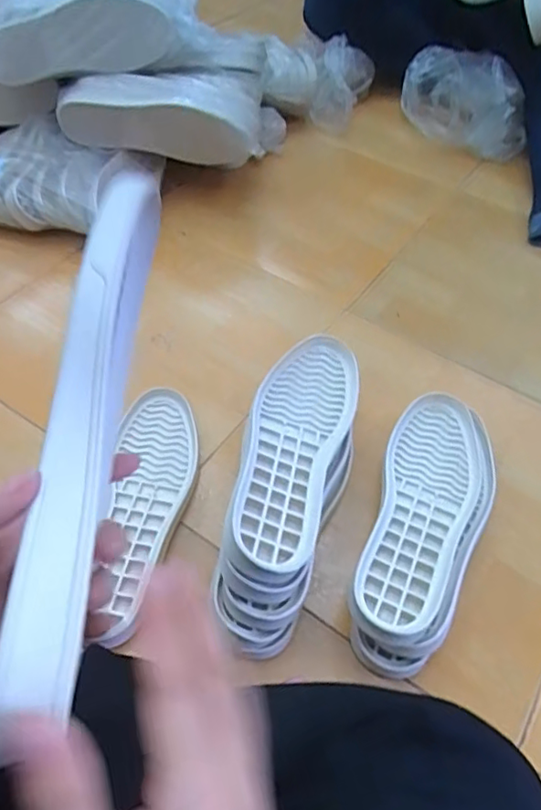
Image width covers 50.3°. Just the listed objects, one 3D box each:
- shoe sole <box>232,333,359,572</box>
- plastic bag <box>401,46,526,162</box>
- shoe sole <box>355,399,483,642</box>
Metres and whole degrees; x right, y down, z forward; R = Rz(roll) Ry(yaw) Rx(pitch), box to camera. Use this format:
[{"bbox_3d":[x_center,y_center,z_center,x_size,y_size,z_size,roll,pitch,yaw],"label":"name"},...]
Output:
[{"bbox_3d":[0.022,0.031,0.568,0.102,0.039,0.287,14,52,8],"label":"shoe sole"},{"bbox_3d":[0.366,-0.569,1.084,0.244,0.121,0.156,14,52,8],"label":"plastic bag"},{"bbox_3d":[0.158,0.097,0.579,0.098,0.028,0.283,16,53,9],"label":"shoe sole"}]

